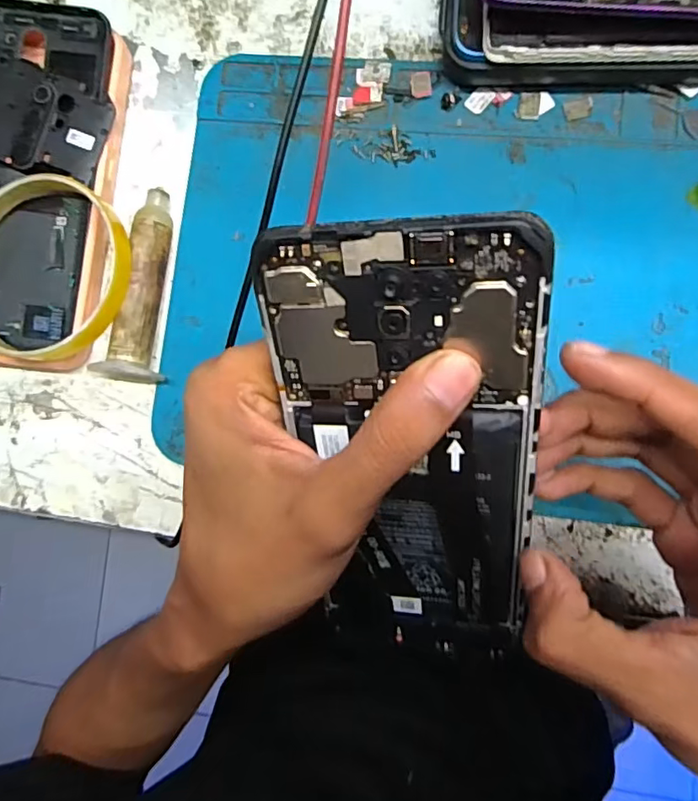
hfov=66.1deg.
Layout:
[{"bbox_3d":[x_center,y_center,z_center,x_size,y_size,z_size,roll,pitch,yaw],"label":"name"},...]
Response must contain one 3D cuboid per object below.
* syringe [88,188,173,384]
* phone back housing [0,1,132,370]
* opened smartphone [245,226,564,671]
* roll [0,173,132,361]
[{"bbox_3d":[-0.094,-0.053,0.244,0.026,0.023,0.088,1,87,6],"label":"syringe"},{"bbox_3d":[-0.153,-0.102,0.253,0.085,0.015,0.166,5,91,0],"label":"phone back housing"},{"bbox_3d":[0.019,0.026,0.162,0.070,0.005,0.156,1,121,14],"label":"opened smartphone"},{"bbox_3d":[-0.137,-0.059,0.241,0.083,0.017,0.080,0,86,6],"label":"roll"}]

